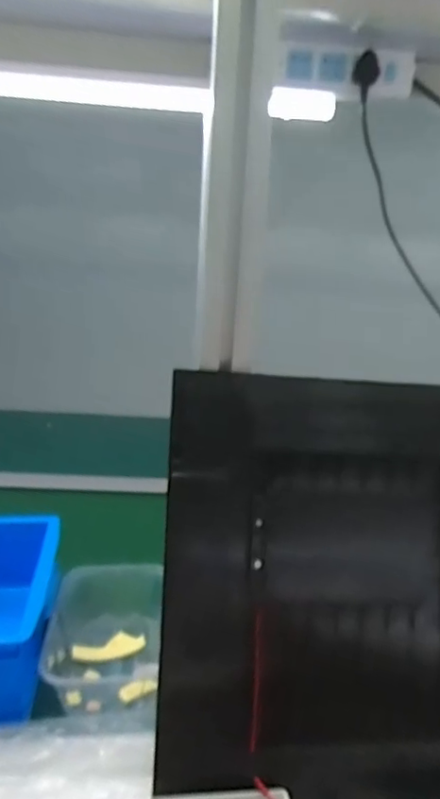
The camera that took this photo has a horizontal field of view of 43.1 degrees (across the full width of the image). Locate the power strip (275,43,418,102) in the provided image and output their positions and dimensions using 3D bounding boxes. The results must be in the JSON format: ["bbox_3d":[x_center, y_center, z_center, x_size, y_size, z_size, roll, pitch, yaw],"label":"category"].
[{"bbox_3d":[0.166,-0.430,0.733,0.181,0.052,0.039,2,14,-6],"label":"power strip"}]

